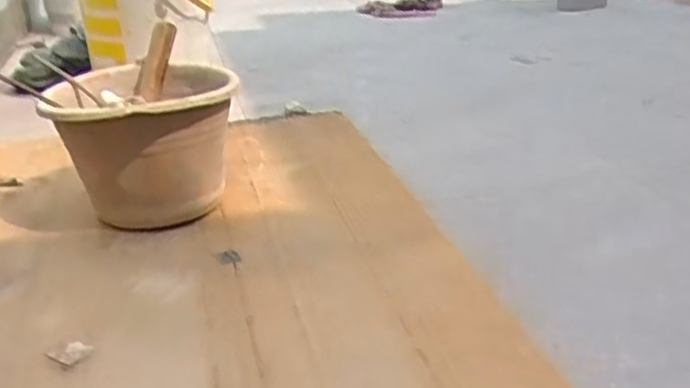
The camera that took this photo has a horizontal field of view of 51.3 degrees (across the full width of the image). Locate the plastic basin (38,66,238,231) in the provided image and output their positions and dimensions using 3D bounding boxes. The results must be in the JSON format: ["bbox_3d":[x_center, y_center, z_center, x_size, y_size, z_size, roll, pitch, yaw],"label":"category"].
[{"bbox_3d":[-0.305,-0.069,1.129,0.278,0.205,0.272,-1,23,1],"label":"plastic basin"}]

